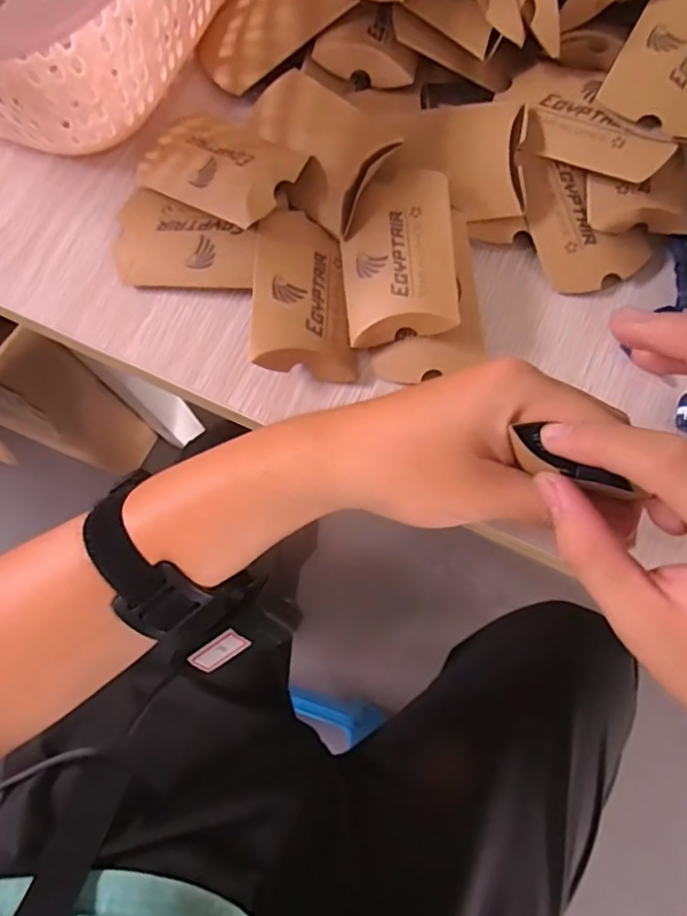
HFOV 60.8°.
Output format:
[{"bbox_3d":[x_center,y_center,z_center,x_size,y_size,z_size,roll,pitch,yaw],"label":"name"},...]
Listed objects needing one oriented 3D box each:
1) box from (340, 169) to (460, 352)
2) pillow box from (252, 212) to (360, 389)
[{"bbox_3d":[0.028,-0.100,0.294,0.056,0.014,0.082,-7,79,18],"label":"box"},{"bbox_3d":[-0.020,-0.083,0.297,0.049,0.019,0.086,-1,77,-2],"label":"pillow box"}]

